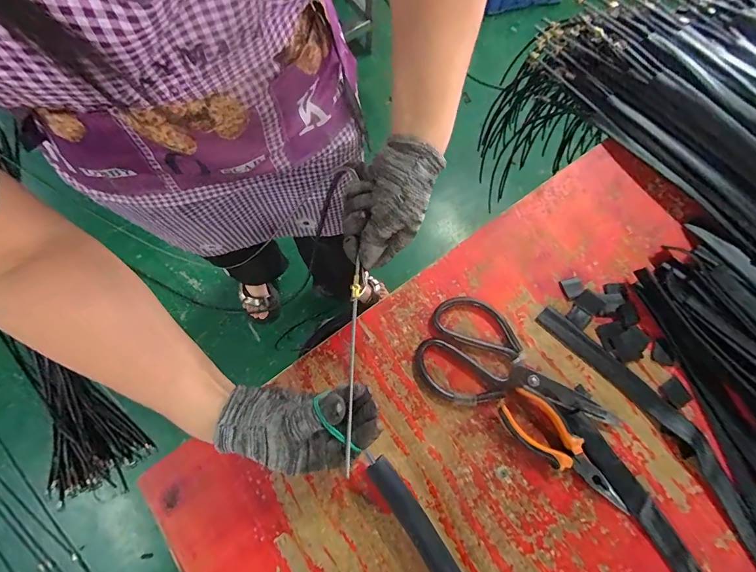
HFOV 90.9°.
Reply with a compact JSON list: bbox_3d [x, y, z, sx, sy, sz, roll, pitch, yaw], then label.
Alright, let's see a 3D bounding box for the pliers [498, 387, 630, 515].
[{"bbox_3d":[0.197,0.174,0.391,0.153,0.021,0.049,43,78,11],"label":"pliers"}]

